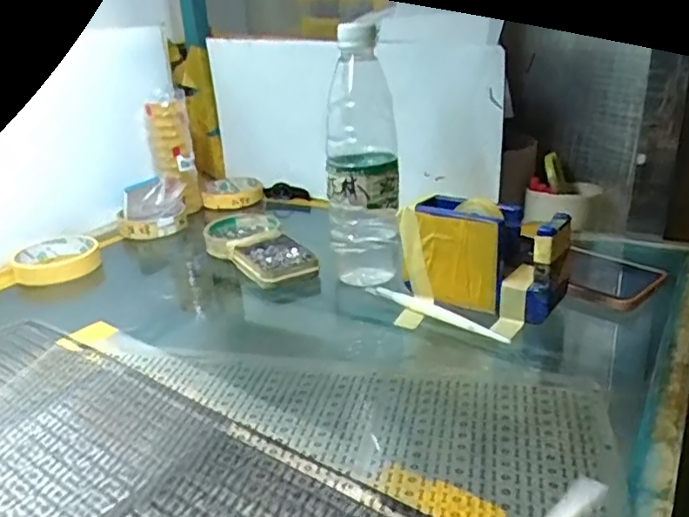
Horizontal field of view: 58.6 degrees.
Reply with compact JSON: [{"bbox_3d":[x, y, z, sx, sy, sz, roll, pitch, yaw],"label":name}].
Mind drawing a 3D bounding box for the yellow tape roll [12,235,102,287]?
[{"bbox_3d":[-0.311,0.000,0.676,0.081,0.029,0.081,-10,24,-15],"label":"yellow tape roll"}]

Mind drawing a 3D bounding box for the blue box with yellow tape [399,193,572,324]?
[{"bbox_3d":[0.094,-0.010,0.515,0.094,0.077,0.046,12,28,32],"label":"blue box with yellow tape"}]

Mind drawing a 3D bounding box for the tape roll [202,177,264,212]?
[{"bbox_3d":[-0.154,-0.092,0.851,0.083,0.018,0.094,-5,23,-4],"label":"tape roll"}]

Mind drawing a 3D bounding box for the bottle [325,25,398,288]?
[{"bbox_3d":[0.016,-0.087,0.542,0.063,0.205,0.061,-2,23,3],"label":"bottle"}]

